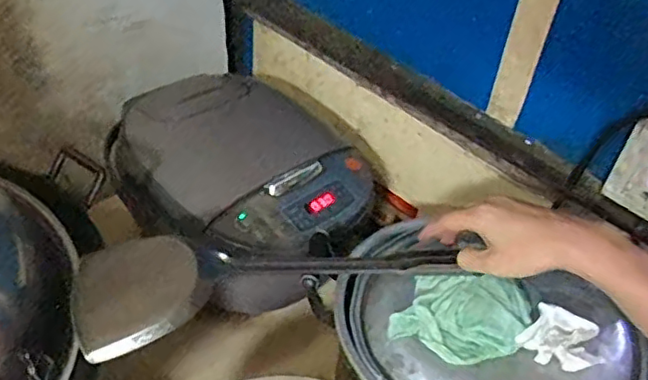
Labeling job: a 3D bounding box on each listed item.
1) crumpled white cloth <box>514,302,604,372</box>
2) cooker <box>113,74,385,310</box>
[{"bbox_3d":[0.199,0.125,0.521,0.043,0.028,0.061,-30,52,-34],"label":"crumpled white cloth"},{"bbox_3d":[-0.098,0.005,0.762,0.330,0.174,0.239,29,46,25],"label":"cooker"}]

